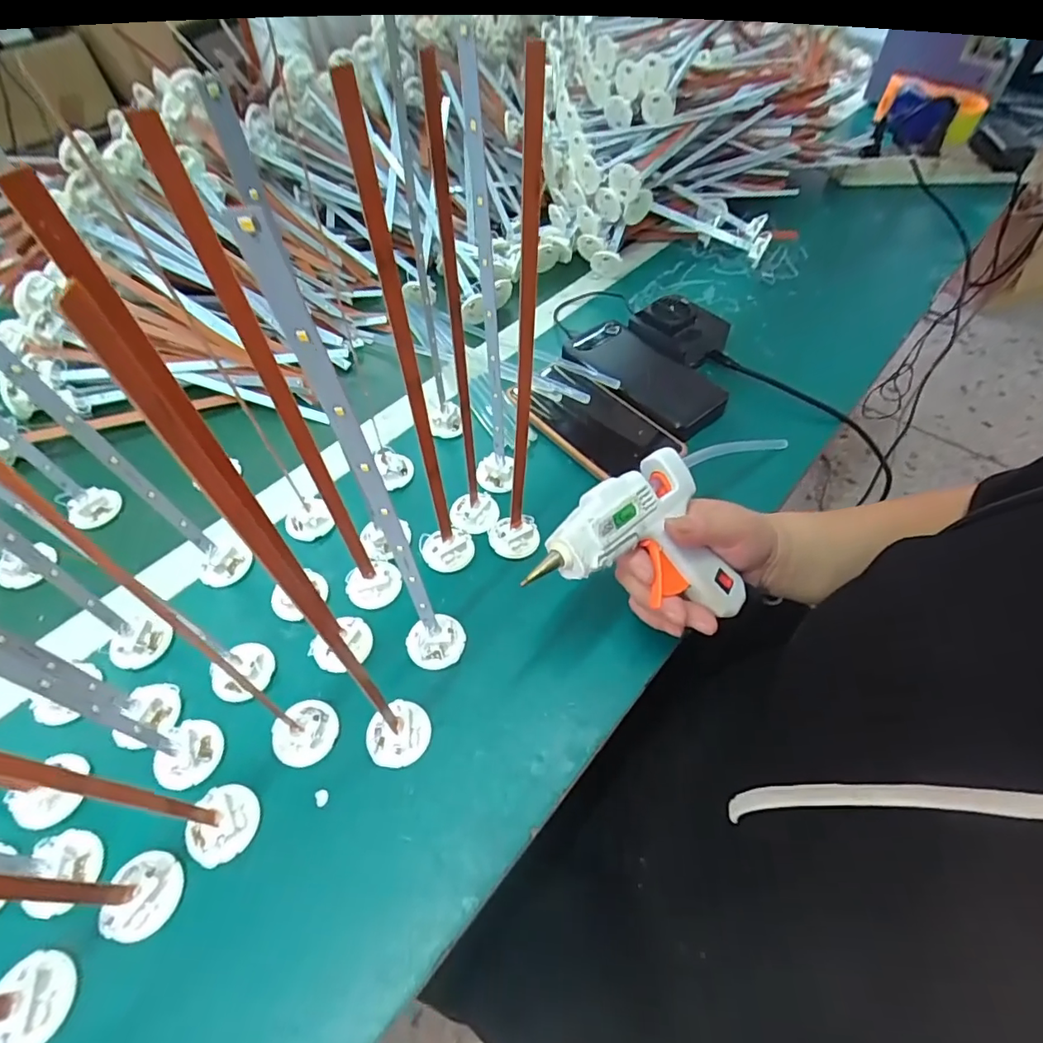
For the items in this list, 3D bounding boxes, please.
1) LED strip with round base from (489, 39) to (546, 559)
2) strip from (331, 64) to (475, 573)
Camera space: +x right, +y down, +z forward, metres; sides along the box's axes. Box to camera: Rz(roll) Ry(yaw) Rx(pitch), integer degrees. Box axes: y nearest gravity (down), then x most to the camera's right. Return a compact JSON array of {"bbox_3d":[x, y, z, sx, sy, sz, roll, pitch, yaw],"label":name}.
[{"bbox_3d":[0.004,-0.076,0.303,0.033,0.299,0.048,3,53,3],"label":"LED strip with round base"},{"bbox_3d":[-0.051,-0.058,0.295,0.039,0.289,0.031,-6,53,-4],"label":"strip"}]

